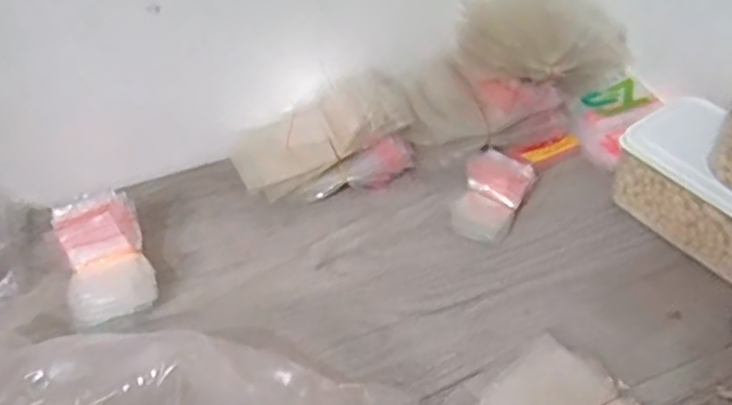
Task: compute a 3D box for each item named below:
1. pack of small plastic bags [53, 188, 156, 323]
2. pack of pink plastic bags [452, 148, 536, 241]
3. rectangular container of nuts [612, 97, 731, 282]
[{"bbox_3d":[-0.252,0.059,0.649,0.083,0.072,0.125,-19,47,-18],"label":"pack of small plastic bags"},{"bbox_3d":[0.132,-0.010,0.709,0.064,0.052,0.084,19,48,20],"label":"pack of pink plastic bags"},{"bbox_3d":[0.357,-0.019,0.674,0.110,0.103,0.188,-27,50,-24],"label":"rectangular container of nuts"}]

